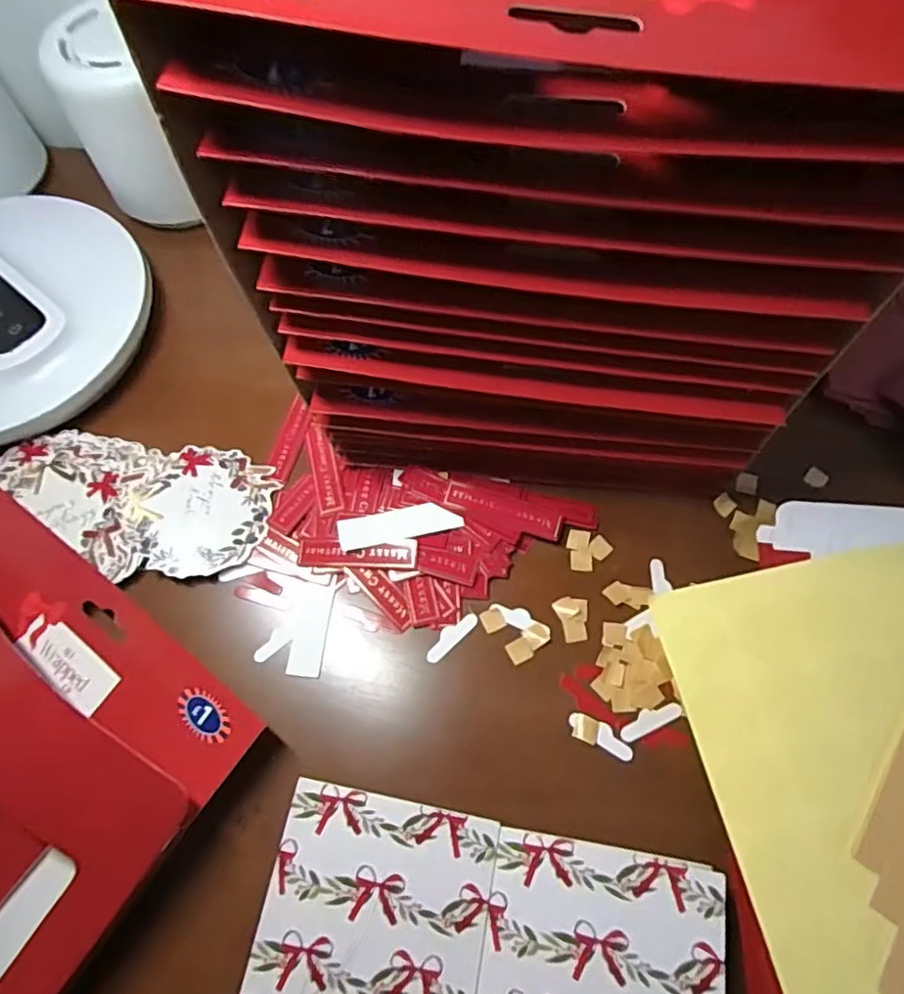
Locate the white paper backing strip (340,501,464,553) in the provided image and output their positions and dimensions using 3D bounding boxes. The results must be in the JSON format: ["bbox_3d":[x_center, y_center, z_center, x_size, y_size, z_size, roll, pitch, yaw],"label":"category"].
[{"bbox_3d":[-0.025,0.013,0.294,0.057,0.004,0.015,-12,77,-5],"label":"white paper backing strip"}]

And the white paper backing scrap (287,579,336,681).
[{"bbox_3d":[-0.066,0.061,0.285,0.018,0.004,0.044,5,66,3],"label":"white paper backing scrap"}]

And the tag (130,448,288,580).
[{"bbox_3d":[-0.124,0.006,0.303,0.065,0.007,0.066,0,66,0],"label":"tag"}]

